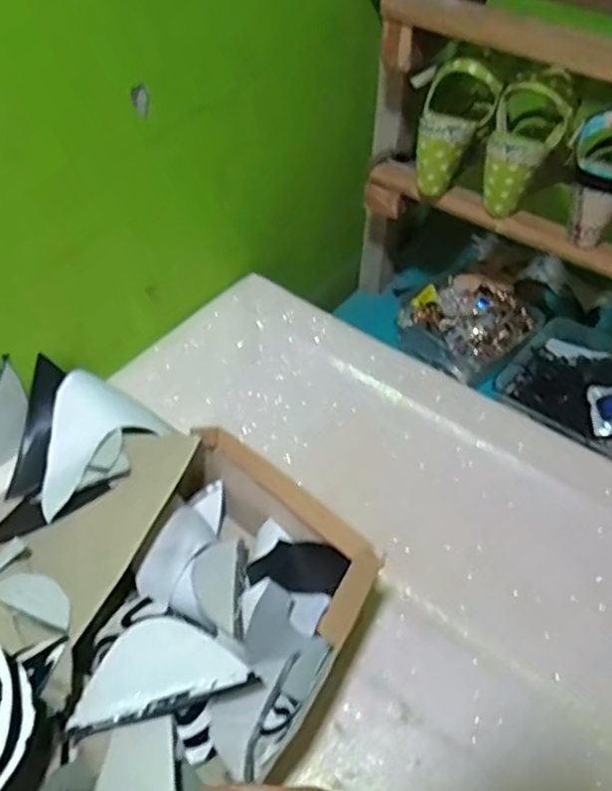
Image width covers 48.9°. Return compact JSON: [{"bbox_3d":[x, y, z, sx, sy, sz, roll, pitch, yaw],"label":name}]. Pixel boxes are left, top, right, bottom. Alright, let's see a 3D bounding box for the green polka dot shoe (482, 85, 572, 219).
[{"bbox_3d":[0.236,-0.266,0.735,0.078,0.128,0.069,17,49,12],"label":"green polka dot shoe"}]

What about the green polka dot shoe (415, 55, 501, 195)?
[{"bbox_3d":[0.159,-0.298,0.756,0.077,0.141,0.065,26,26,15],"label":"green polka dot shoe"}]

